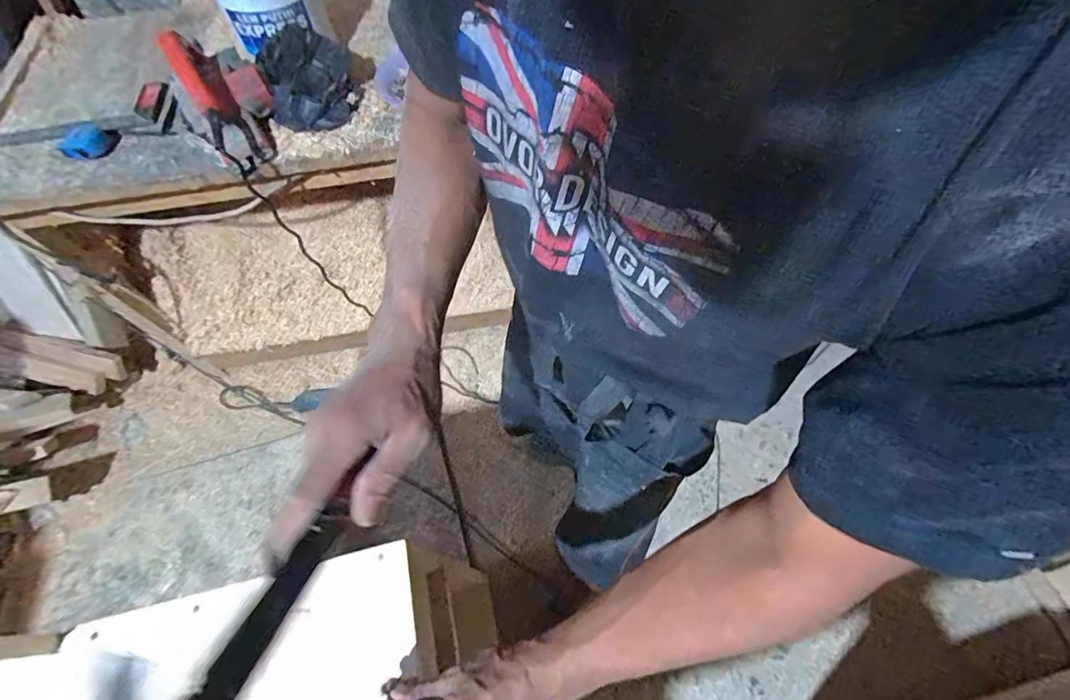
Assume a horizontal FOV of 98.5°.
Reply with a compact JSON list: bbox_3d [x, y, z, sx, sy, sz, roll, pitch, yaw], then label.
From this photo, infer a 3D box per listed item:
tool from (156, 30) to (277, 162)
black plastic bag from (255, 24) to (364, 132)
[{"bbox_3d":[-0.498,-0.413,0.762,0.114,0.139,0.215,-30,64,-12],"label":"tool"},{"bbox_3d":[-0.402,-0.483,0.826,0.167,0.082,0.176,-22,62,-8],"label":"black plastic bag"}]

